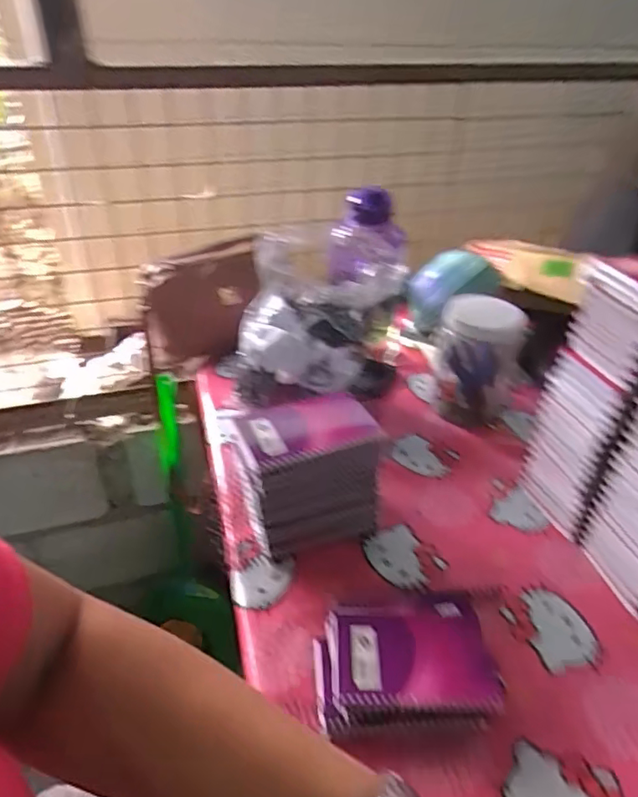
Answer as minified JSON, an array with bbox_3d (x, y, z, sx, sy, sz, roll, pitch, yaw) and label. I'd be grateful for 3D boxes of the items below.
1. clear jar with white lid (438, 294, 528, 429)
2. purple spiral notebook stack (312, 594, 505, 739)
[{"bbox_3d":[0.225,-0.061,0.782,0.100,0.155,0.109,19,39,23],"label":"clear jar with white lid"},{"bbox_3d":[0.069,0.226,0.475,0.146,0.038,0.102,-3,35,-6],"label":"purple spiral notebook stack"}]

